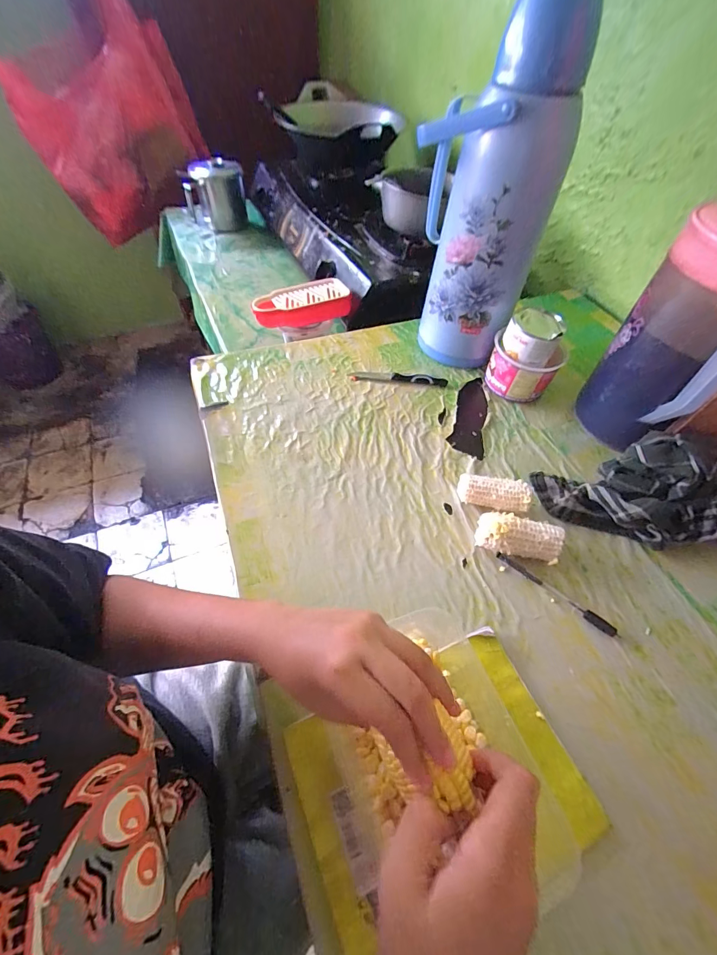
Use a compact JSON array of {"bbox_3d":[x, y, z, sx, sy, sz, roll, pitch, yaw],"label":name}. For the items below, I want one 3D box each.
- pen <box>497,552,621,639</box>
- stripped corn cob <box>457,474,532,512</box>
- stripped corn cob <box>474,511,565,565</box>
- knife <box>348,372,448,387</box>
[{"bbox_3d":[0.207,0.120,0.394,0.133,0.010,0.011,36,59,20],"label":"pen"},{"bbox_3d":[0.159,0.020,0.447,0.076,0.036,0.035,11,53,3],"label":"stripped corn cob"},{"bbox_3d":[0.176,0.066,0.414,0.086,0.038,0.041,9,53,1],"label":"stripped corn cob"},{"bbox_3d":[0.063,-0.158,0.588,0.151,0.009,0.020,5,53,-1],"label":"knife"}]

